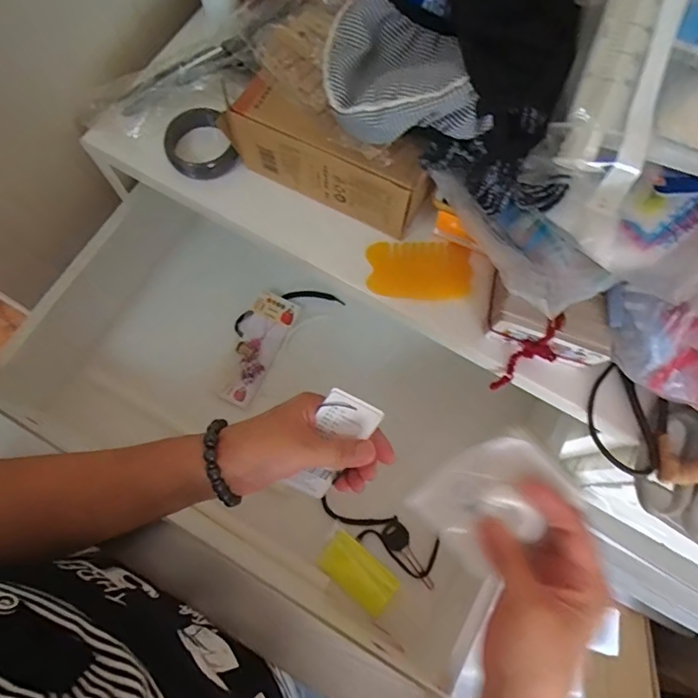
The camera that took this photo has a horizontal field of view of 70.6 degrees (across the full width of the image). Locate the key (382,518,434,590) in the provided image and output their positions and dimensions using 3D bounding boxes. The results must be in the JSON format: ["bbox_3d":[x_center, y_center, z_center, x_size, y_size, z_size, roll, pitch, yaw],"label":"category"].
[{"bbox_3d":[0.065,0.220,0.526,0.026,0.007,0.077,-37,77,-11],"label":"key"}]

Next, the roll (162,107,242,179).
[{"bbox_3d":[-0.141,-0.190,0.459,0.058,0.029,0.061,0,73,-1],"label":"roll"}]

